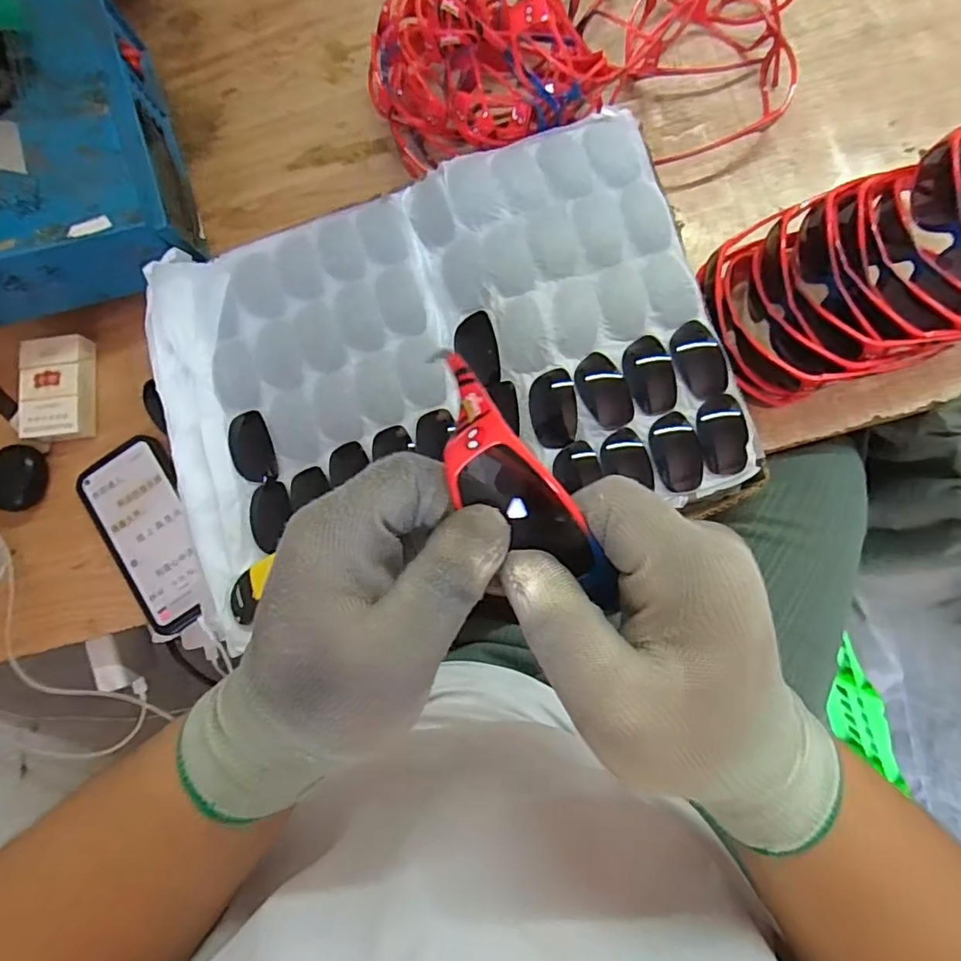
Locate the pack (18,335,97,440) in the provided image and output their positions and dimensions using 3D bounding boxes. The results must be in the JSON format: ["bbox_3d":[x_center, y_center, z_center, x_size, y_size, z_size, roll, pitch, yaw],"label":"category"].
[{"bbox_3d":[-0.378,-0.081,0.498,0.060,0.019,0.088,-3,85,7],"label":"pack"}]

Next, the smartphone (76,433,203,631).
[{"bbox_3d":[-0.283,0.046,0.483,0.075,0.011,0.164,-30,82,3],"label":"smartphone"}]

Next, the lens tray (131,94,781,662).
[{"bbox_3d":[-0.030,-0.080,0.419,0.397,0.048,0.297,-18,85,0],"label":"lens tray"}]

